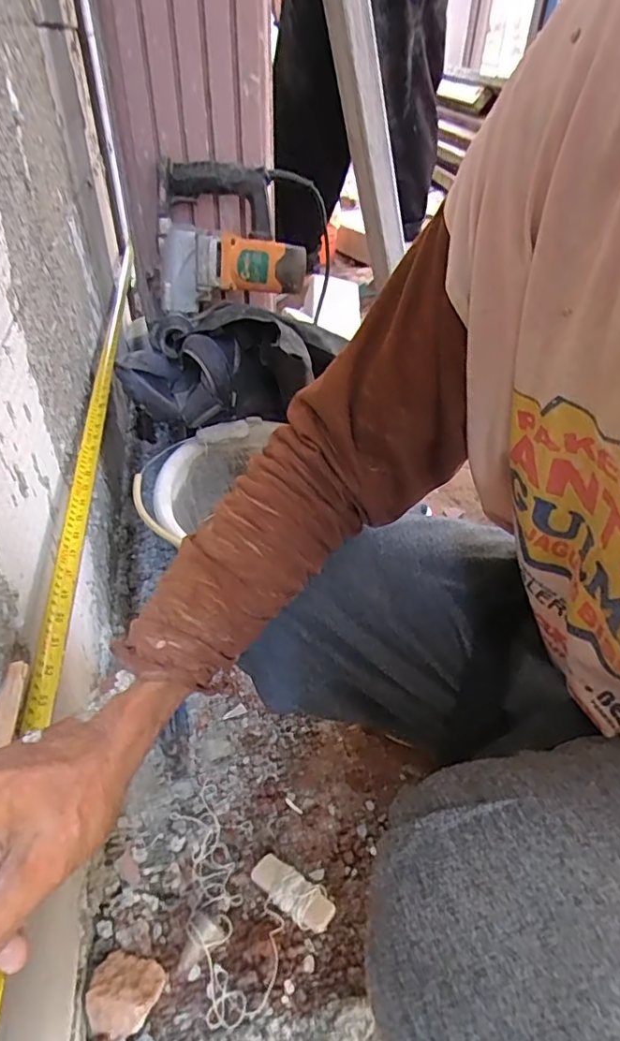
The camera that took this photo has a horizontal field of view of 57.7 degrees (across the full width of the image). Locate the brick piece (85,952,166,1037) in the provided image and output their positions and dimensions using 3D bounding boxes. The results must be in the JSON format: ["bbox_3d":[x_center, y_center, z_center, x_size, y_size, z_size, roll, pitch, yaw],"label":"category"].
[{"bbox_3d":[-0.156,0.397,0.472,0.057,0.022,0.052,1,40,-1],"label":"brick piece"}]

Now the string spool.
[{"bbox_3d":[-0.018,0.370,0.557,0.086,0.028,0.036,25,45,25],"label":"string spool"}]

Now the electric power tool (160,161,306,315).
[{"bbox_3d":[-0.124,-0.453,0.901,0.226,0.189,0.081,-4,40,-8],"label":"electric power tool"}]

